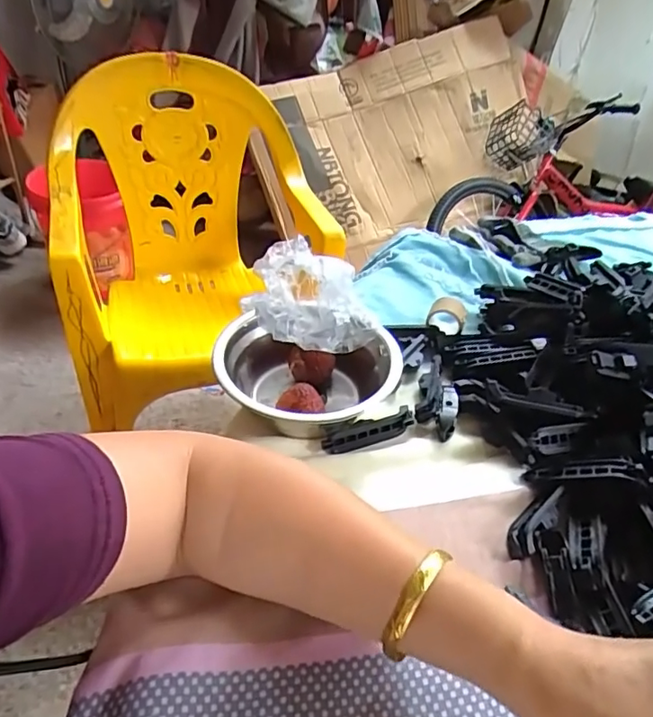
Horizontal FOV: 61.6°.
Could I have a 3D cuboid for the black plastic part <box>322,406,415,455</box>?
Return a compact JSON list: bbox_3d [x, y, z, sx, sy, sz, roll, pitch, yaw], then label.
[{"bbox_3d":[0.032,0.052,0.399,0.071,0.015,0.014,-15,44,-22],"label":"black plastic part"}]

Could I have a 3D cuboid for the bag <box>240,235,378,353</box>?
[{"bbox_3d":[-0.013,-0.048,0.428,0.087,0.061,0.067,-9,42,-16],"label":"bag"}]

